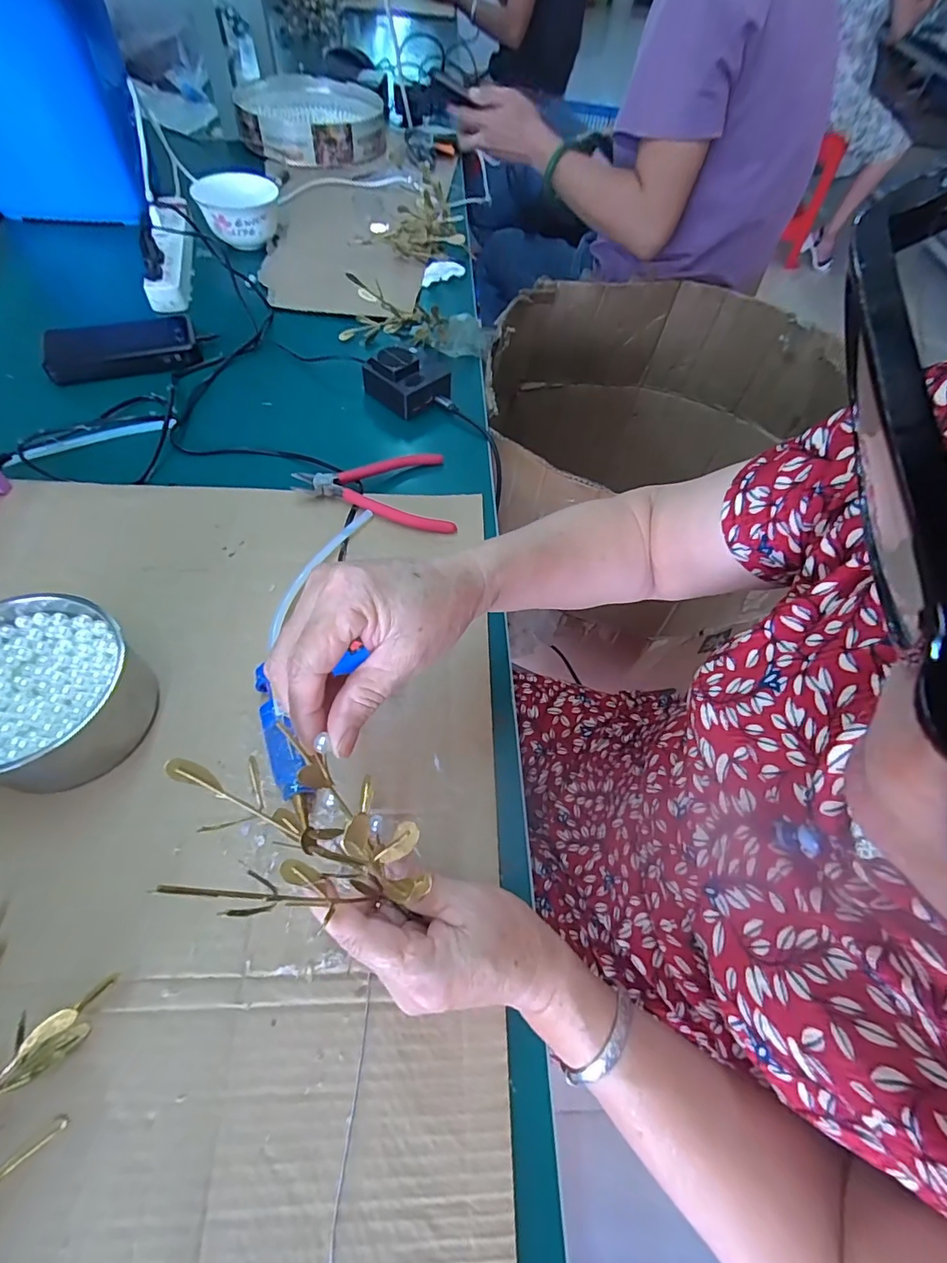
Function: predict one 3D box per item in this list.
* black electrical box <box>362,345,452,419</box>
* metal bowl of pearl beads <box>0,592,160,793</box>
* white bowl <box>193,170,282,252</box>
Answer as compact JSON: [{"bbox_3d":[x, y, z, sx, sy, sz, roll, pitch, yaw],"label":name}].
[{"bbox_3d":[-0.076,-0.293,0.572,0.082,0.047,0.067,42,64,17],"label":"black electrical box"},{"bbox_3d":[-0.292,0.041,0.334,0.124,0.065,0.117,3,60,-5],"label":"metal bowl of pearl beads"},{"bbox_3d":[-0.355,-0.640,0.755,0.115,0.060,0.115,-8,61,-11],"label":"white bowl"}]

